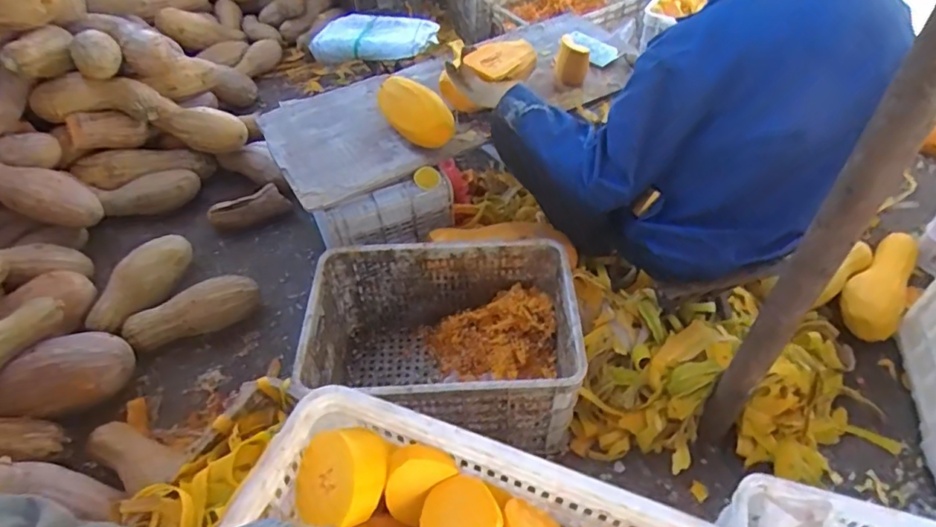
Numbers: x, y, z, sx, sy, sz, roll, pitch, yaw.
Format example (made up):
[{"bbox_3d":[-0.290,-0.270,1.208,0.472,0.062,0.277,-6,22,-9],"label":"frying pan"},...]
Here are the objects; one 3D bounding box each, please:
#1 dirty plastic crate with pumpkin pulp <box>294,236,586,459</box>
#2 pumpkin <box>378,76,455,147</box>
[{"bbox_3d":[-0.051,0.174,1.216,0.518,0.302,0.374,-2,49,1],"label":"dirty plastic crate with pumpkin pulp"},{"bbox_3d":[-0.121,-0.361,1.365,0.109,0.092,0.219,-35,57,-25],"label":"pumpkin"}]

